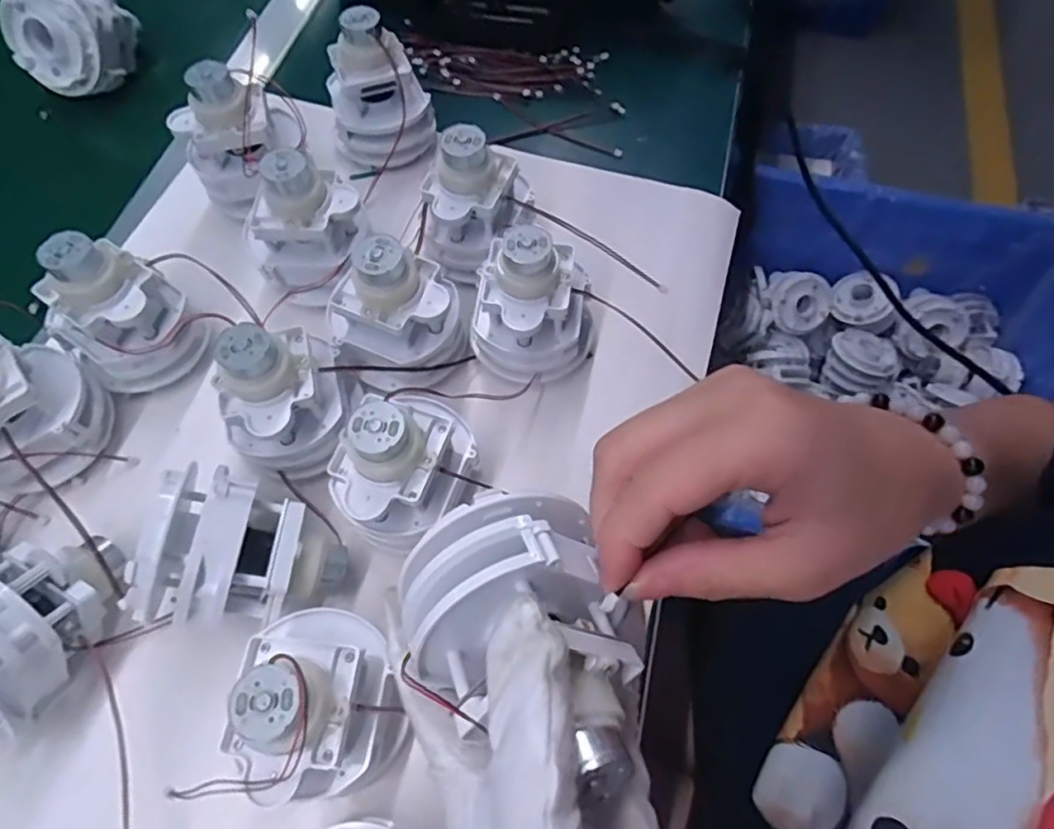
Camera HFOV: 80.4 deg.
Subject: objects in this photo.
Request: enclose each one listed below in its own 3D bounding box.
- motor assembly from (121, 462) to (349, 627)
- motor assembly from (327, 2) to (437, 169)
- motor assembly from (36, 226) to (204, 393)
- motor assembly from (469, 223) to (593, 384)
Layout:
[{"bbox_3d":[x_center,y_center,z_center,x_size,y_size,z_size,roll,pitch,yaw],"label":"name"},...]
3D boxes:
[{"bbox_3d":[-0.123,0.061,0.279,0.068,0.066,0.064,0,65,4],"label":"motor assembly"},{"bbox_3d":[-0.095,-0.204,0.401,0.064,0.084,0.054,-14,65,-3],"label":"motor assembly"},{"bbox_3d":[-0.214,-0.052,0.328,0.056,0.086,0.062,37,72,18],"label":"motor assembly"},{"bbox_3d":[0.003,-0.060,0.327,0.064,0.080,0.065,4,65,5],"label":"motor assembly"}]

